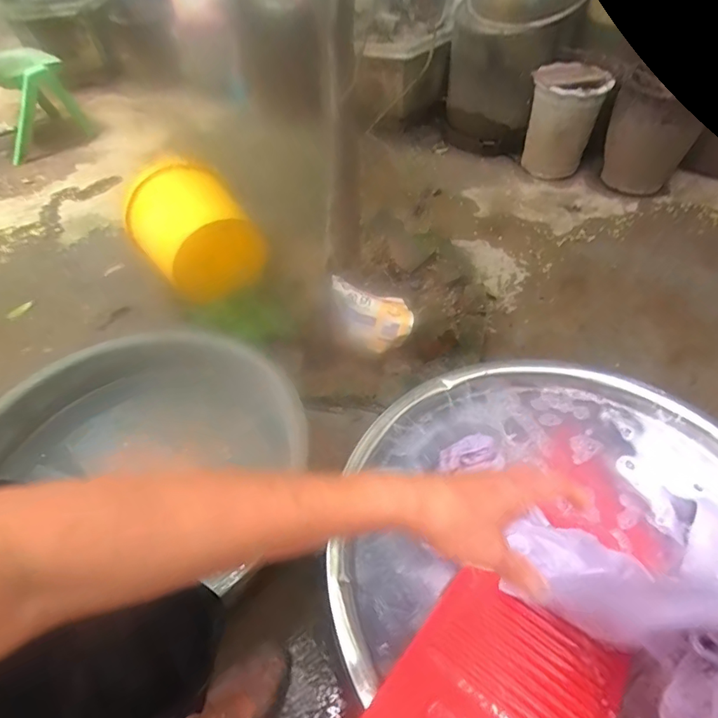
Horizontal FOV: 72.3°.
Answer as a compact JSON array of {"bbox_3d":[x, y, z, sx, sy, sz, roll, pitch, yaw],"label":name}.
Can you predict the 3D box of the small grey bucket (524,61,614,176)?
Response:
[{"bbox_3d":[0.621,-0.710,1.508,0.196,0.301,0.182,20,51,18],"label":"small grey bucket"}]

